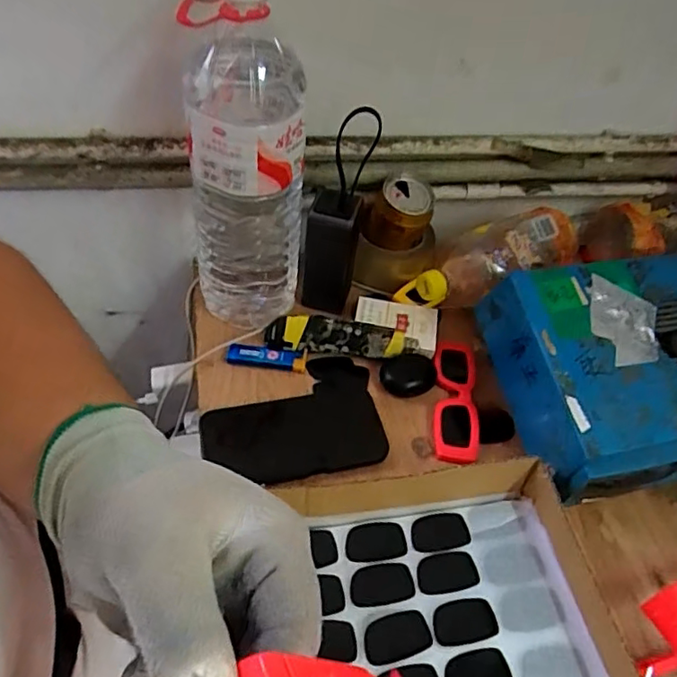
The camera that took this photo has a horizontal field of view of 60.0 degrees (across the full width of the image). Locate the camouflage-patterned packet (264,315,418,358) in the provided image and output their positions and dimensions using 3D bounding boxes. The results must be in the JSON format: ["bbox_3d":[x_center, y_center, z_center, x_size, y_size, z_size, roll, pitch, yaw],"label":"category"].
[{"bbox_3d":[0.003,-0.001,0.613,0.155,0.038,0.018,5,21,-1],"label":"camouflage-patterned packet"}]

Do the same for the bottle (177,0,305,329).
[{"bbox_3d":[-0.084,-0.142,0.538,0.100,0.312,0.086,4,47,-3],"label":"bottle"}]

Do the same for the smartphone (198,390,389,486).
[{"bbox_3d":[-0.042,0.092,0.547,0.162,0.012,0.086,-10,54,-11],"label":"smartphone"}]

